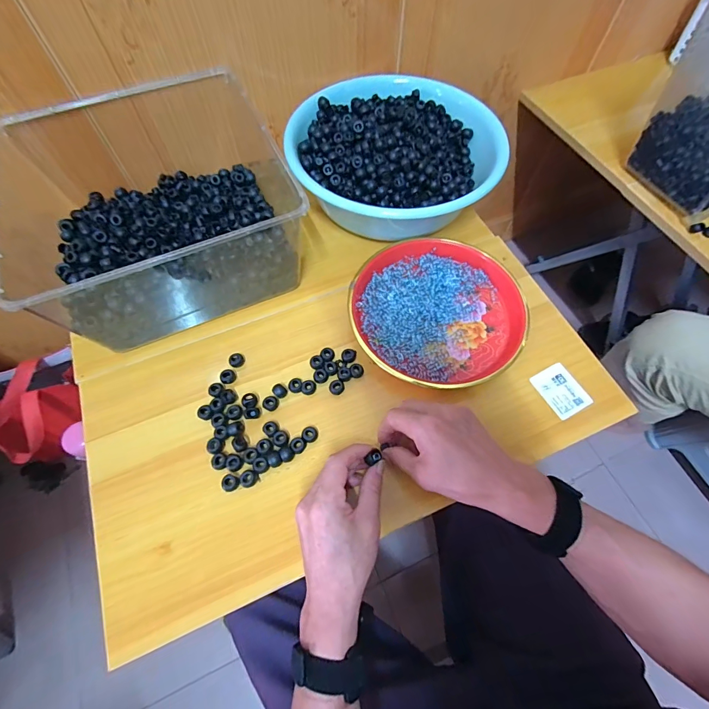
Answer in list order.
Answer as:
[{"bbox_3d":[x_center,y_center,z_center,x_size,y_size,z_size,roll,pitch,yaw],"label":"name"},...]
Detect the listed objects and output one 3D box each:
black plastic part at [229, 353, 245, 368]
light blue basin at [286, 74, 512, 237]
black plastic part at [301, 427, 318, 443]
[{"bbox_3d":[-0.147,0.007,0.459,0.018,0.015,0.015,-36,72,-15],"label":"black plastic part"},{"bbox_3d":[0.056,-0.288,0.547,0.292,0.088,0.267,-17,69,-9],"label":"light blue basin"},{"bbox_3d":[-0.050,0.091,0.418,0.018,0.010,0.017,1,67,-1],"label":"black plastic part"}]

